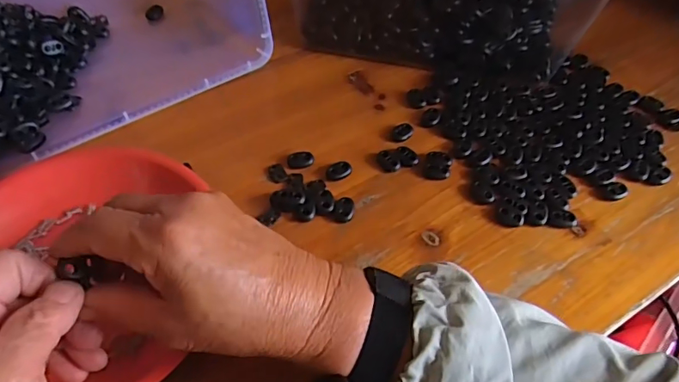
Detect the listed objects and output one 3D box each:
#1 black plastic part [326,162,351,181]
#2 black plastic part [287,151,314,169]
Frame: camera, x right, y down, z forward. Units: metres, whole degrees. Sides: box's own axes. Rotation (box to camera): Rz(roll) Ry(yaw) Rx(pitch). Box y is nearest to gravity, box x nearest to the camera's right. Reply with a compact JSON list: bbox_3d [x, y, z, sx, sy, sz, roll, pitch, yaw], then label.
[{"bbox_3d":[0.000,-0.017,0.395,0.021,0.008,0.013,-15,58,-12],"label":"black plastic part"},{"bbox_3d":[-0.032,-0.025,0.400,0.021,0.009,0.011,-14,58,-12],"label":"black plastic part"}]

